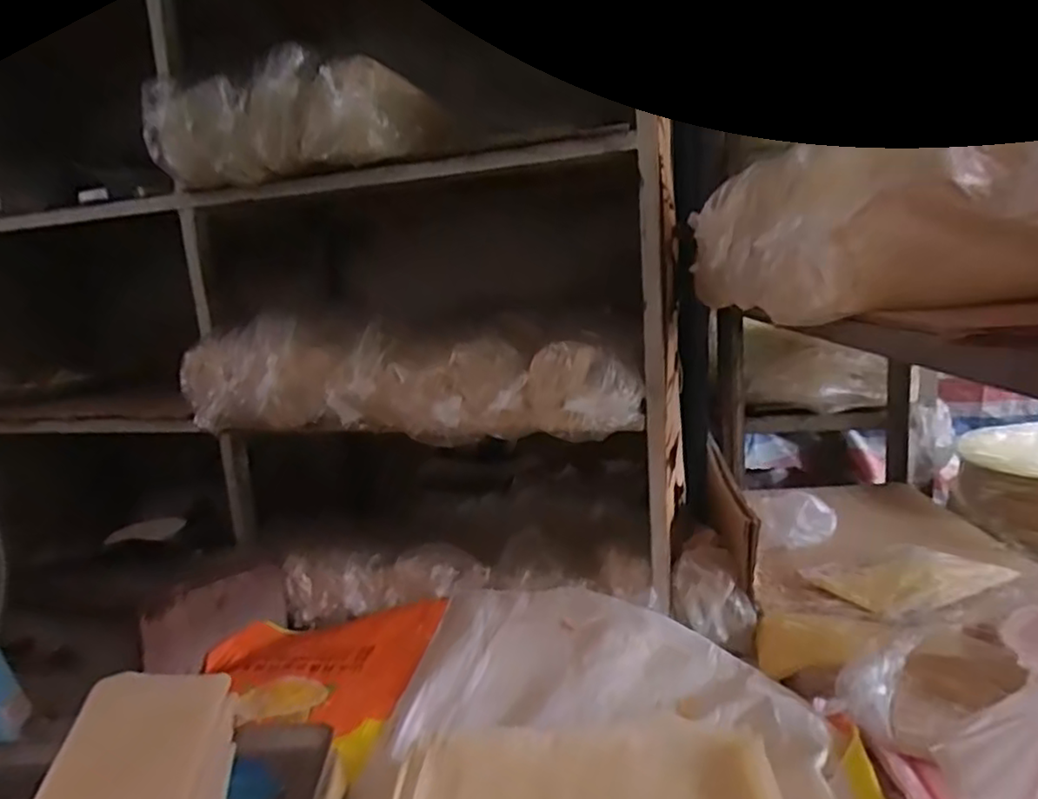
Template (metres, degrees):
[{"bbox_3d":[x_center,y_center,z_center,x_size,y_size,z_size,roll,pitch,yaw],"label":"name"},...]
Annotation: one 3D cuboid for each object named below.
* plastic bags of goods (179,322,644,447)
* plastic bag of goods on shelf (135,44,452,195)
[{"bbox_3d":[-0.167,-0.031,0.947,0.673,0.161,0.164,-2,11,13],"label":"plastic bags of goods"},{"bbox_3d":[-0.337,-0.406,0.955,0.410,0.145,0.163,0,12,22],"label":"plastic bag of goods on shelf"}]

